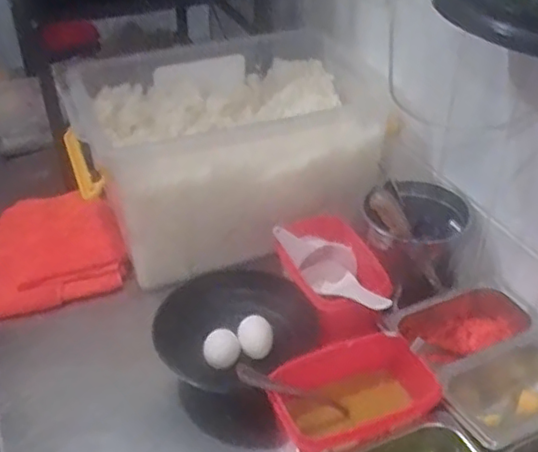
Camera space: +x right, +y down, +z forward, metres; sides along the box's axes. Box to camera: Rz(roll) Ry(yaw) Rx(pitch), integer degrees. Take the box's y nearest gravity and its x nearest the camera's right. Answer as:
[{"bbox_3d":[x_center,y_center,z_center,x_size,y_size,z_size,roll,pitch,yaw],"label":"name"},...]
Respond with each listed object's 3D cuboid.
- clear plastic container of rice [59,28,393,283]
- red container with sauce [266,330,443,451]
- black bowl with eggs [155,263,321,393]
[{"bbox_3d":[-0.061,-0.121,0.951,0.414,0.199,0.296,-14,39,-17],"label":"clear plastic container of rice"},{"bbox_3d":[0.079,0.181,0.649,0.155,0.074,0.099,-15,40,-18],"label":"red container with sauce"},{"bbox_3d":[-0.036,0.129,0.760,0.172,0.061,0.168,-28,45,-31],"label":"black bowl with eggs"}]

